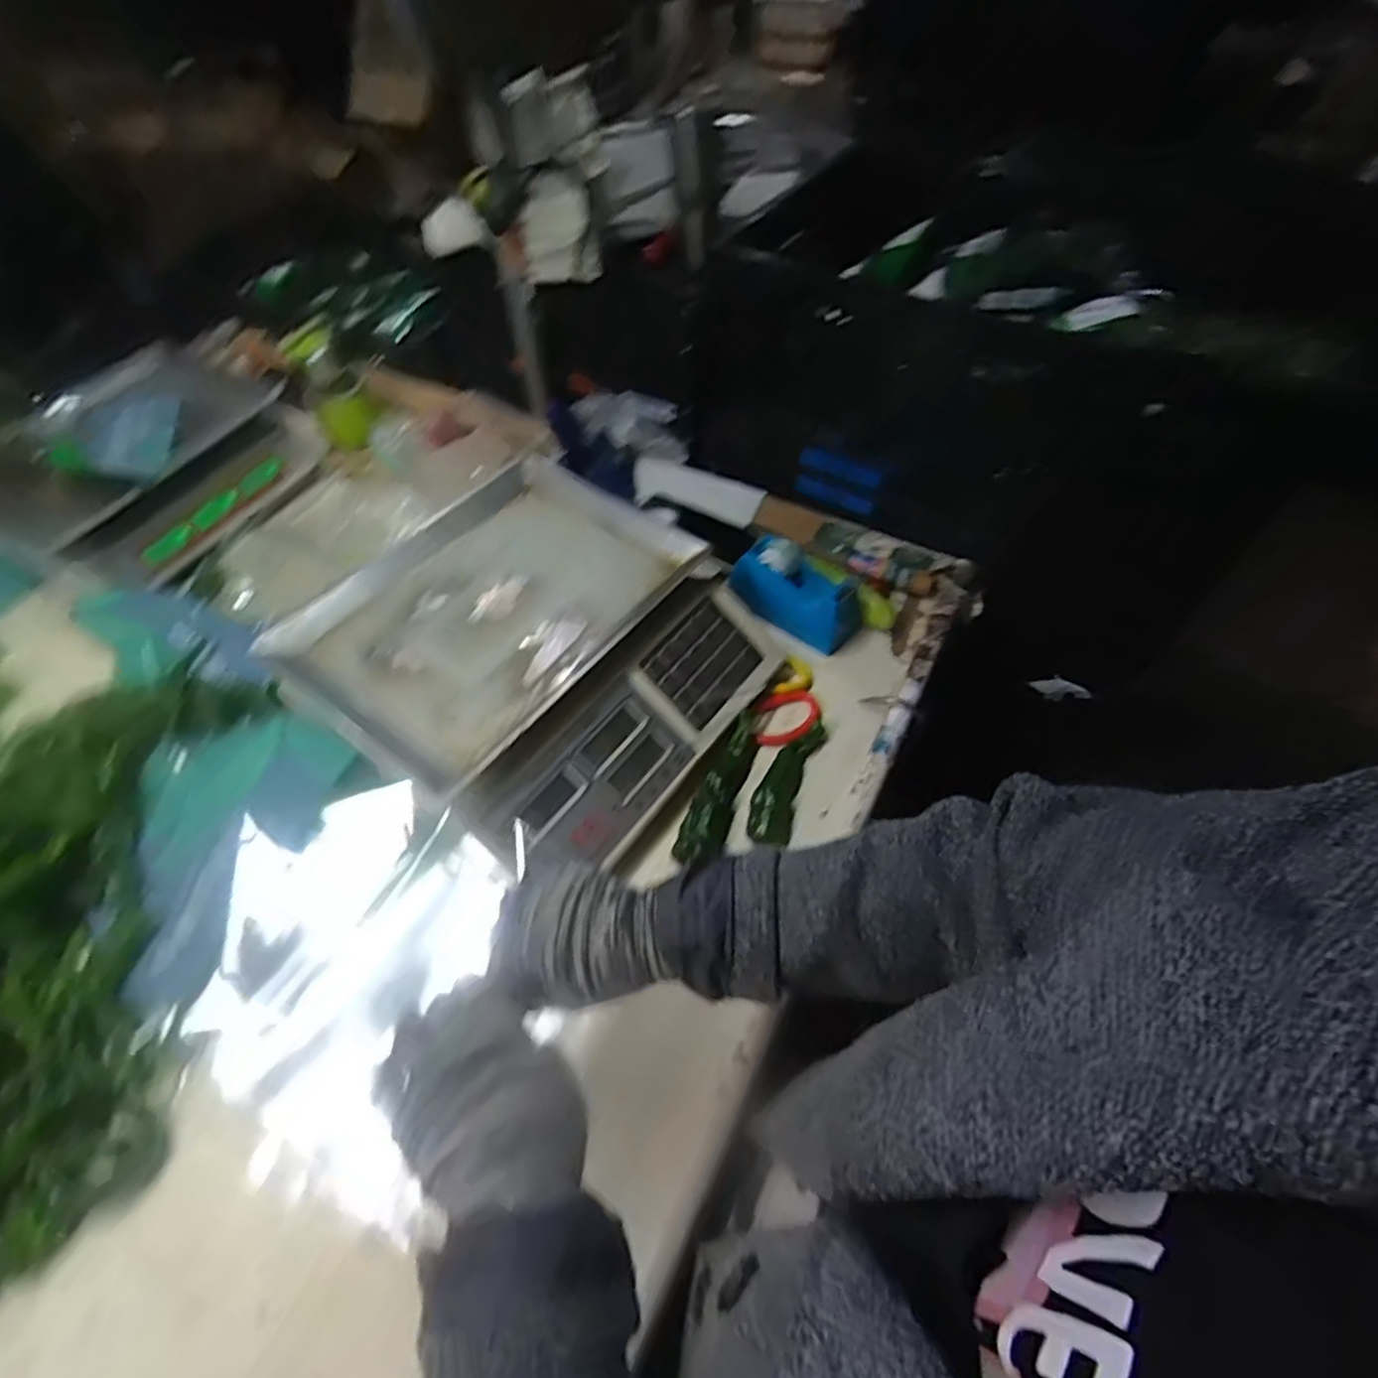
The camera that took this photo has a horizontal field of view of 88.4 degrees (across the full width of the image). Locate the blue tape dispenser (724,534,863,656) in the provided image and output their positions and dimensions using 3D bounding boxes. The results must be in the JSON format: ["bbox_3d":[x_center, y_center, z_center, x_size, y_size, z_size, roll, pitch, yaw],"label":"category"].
[{"bbox_3d":[0.115,-0.103,0.764,0.140,0.062,0.068,29,58,19],"label":"blue tape dispenser"}]

